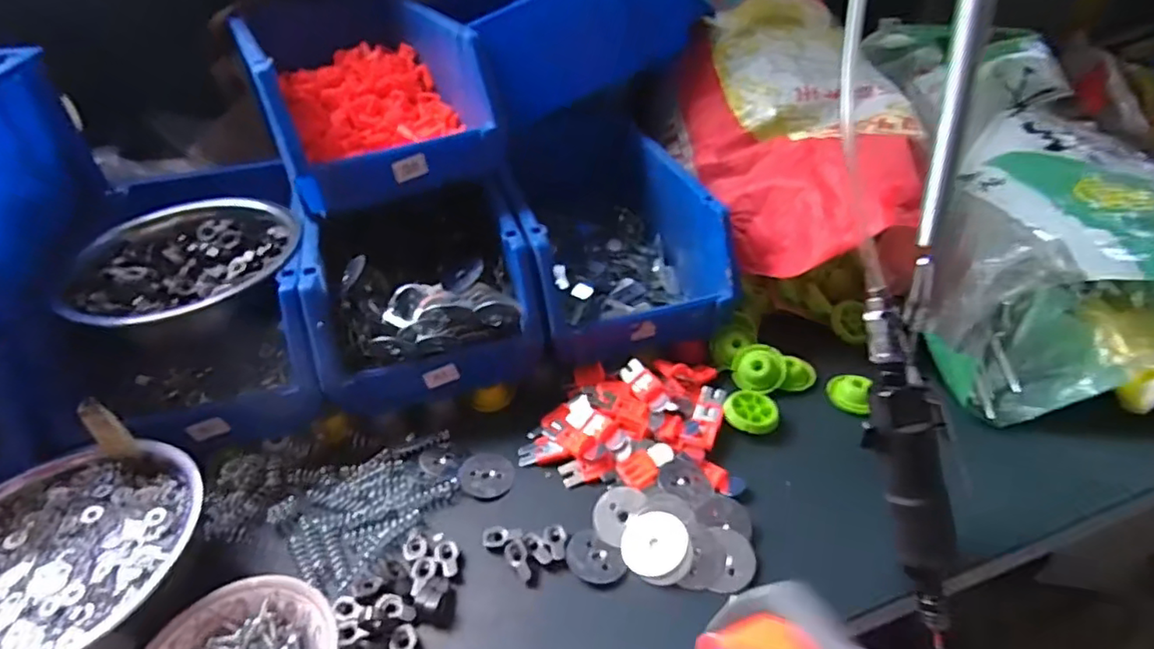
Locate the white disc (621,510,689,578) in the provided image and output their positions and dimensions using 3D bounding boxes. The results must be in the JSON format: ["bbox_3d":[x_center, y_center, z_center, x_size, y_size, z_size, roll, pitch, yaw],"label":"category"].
[{"bbox_3d":[0.059,0.166,0.452,0.048,0.007,0.048,-14,45,14],"label":"white disc"}]

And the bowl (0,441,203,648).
[{"bbox_3d":[-0.356,0.173,0.412,0.181,0.064,0.172,-1,37,1],"label":"bowl"}]

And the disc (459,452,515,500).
[{"bbox_3d":[-0.078,0.131,0.522,0.045,0.005,0.048,-1,37,1],"label":"disc"}]

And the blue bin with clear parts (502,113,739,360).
[{"bbox_3d":[0.037,-0.095,0.678,0.200,0.134,0.289,-9,38,-9],"label":"blue bin with clear parts"}]

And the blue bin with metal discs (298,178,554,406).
[{"bbox_3d":[-0.168,-0.039,0.622,0.199,0.145,0.241,-14,39,-16],"label":"blue bin with metal discs"}]

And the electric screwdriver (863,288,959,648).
[{"bbox_3d":[0.232,0.108,0.412,0.052,0.263,0.032,-18,10,-21],"label":"electric screwdriver"}]

